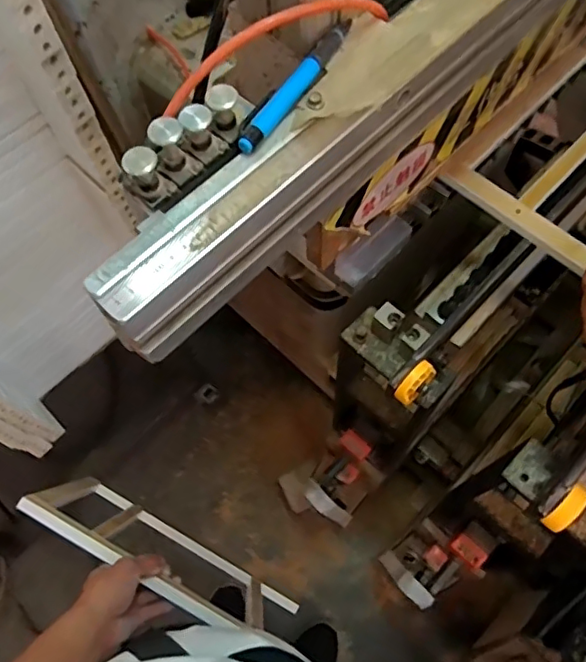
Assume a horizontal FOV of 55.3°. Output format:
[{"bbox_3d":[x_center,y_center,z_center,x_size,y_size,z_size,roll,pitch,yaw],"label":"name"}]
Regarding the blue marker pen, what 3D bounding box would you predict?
[{"bbox_3d":[0.004,-0.155,0.350,0.013,0.012,0.122,29,71,14],"label":"blue marker pen"}]

